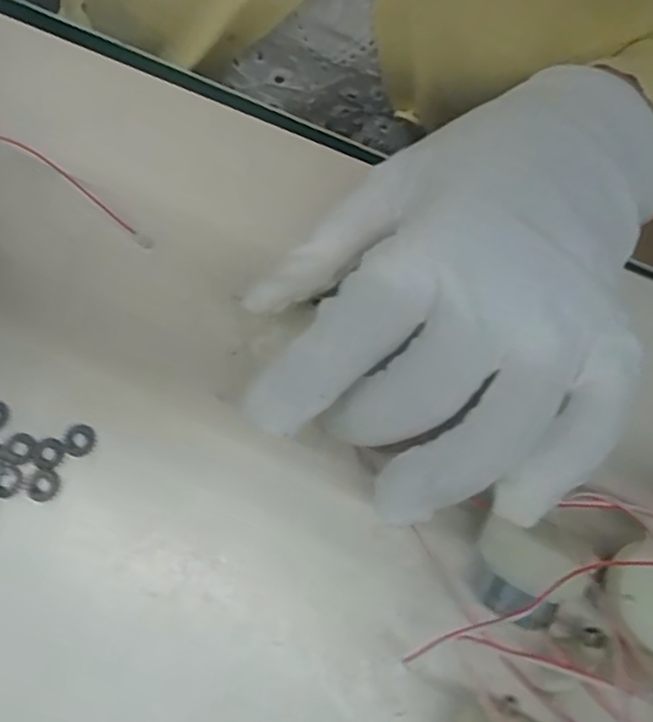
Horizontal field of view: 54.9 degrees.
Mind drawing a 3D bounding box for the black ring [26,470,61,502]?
[{"bbox_3d":[-0.094,0.041,0.206,0.011,0.004,0.010,0,74,0],"label":"black ring"}]

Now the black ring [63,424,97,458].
[{"bbox_3d":[-0.083,0.026,0.210,0.010,0.004,0.011,0,74,0],"label":"black ring"}]

